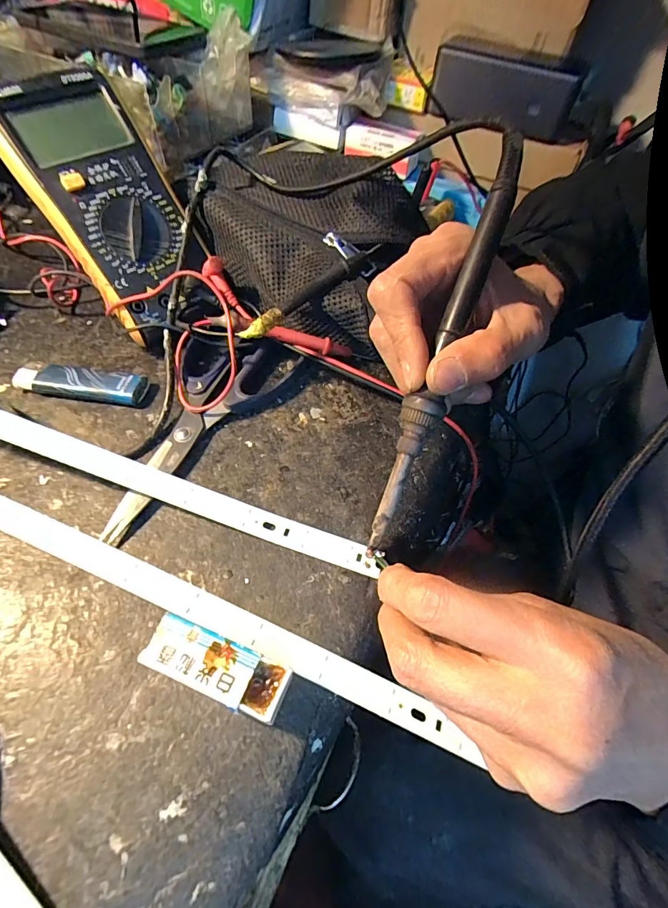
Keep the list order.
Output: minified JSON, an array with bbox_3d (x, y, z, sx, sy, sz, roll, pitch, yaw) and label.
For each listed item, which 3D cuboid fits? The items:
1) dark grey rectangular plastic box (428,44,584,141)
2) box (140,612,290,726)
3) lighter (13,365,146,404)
[{"bbox_3d":[0.148,-0.324,0.367,0.121,0.045,0.028,32,59,17],"label":"dark grey rectangular plastic box"},{"bbox_3d":[-0.049,0.092,0.176,0.060,0.020,0.021,19,56,9],"label":"box"},{"bbox_3d":[-0.167,-0.046,0.270,0.083,0.013,0.022,10,55,2],"label":"lighter"}]

